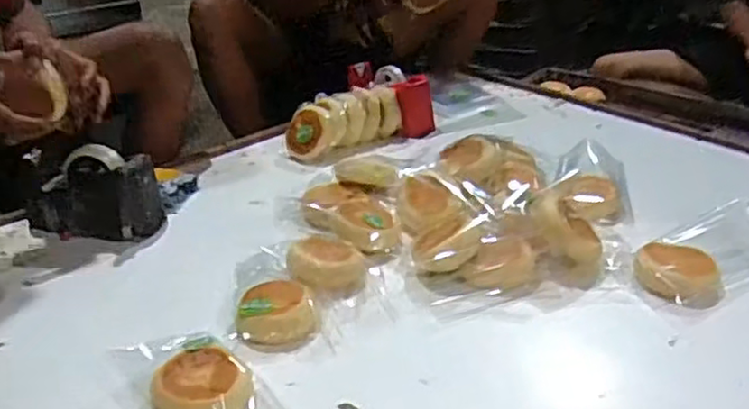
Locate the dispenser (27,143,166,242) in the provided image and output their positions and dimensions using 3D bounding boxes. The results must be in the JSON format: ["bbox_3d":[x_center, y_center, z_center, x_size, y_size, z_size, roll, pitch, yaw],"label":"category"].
[{"bbox_3d":[-0.412,-0.022,1.016,0.194,0.110,0.090,9,30,18],"label":"dispenser"}]

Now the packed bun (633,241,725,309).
[{"bbox_3d":[0.366,0.084,0.837,0.104,0.034,0.084,17,33,31],"label":"packed bun"}]

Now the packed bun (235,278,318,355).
[{"bbox_3d":[-0.109,0.123,0.770,0.084,0.044,0.077,-1,28,1],"label":"packed bun"}]

